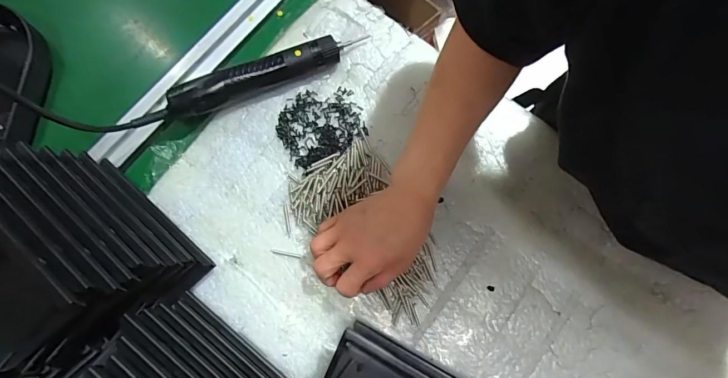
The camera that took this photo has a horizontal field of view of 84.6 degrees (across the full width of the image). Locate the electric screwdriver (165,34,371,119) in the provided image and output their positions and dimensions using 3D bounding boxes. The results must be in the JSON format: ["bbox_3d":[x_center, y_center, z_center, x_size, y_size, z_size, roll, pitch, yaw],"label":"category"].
[{"bbox_3d":[-0.108,-0.131,0.458,0.225,0.035,0.036,-21,79,-5],"label":"electric screwdriver"}]

